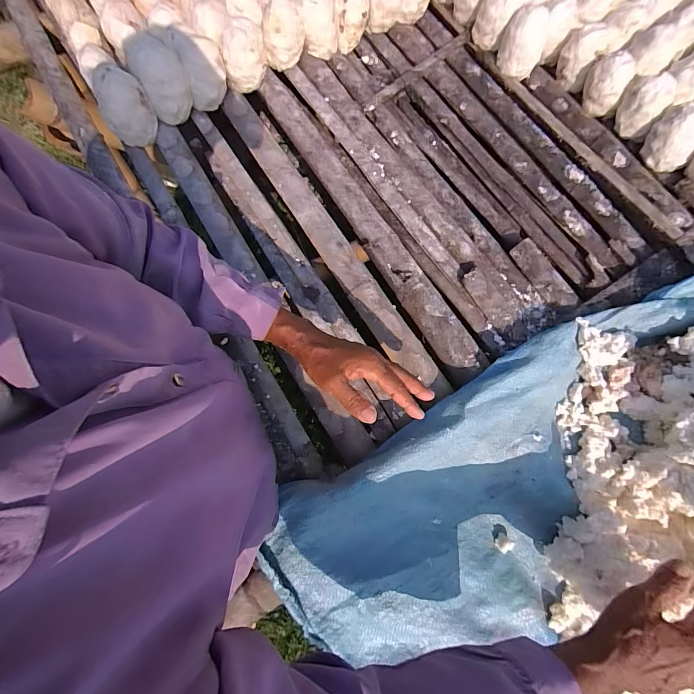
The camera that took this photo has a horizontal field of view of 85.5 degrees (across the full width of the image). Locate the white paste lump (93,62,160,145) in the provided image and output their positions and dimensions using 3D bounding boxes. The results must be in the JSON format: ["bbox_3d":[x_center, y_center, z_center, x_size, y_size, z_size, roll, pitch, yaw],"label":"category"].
[{"bbox_3d":[-0.390,-0.434,0.661,0.084,0.083,0.101,-7,74,-2],"label":"white paste lump"}]

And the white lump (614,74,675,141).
[{"bbox_3d":[0.546,-0.446,0.698,0.074,0.089,0.059,39,78,10],"label":"white lump"}]

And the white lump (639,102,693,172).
[{"bbox_3d":[0.589,-0.375,0.672,0.066,0.087,0.084,-43,78,-11],"label":"white lump"}]

